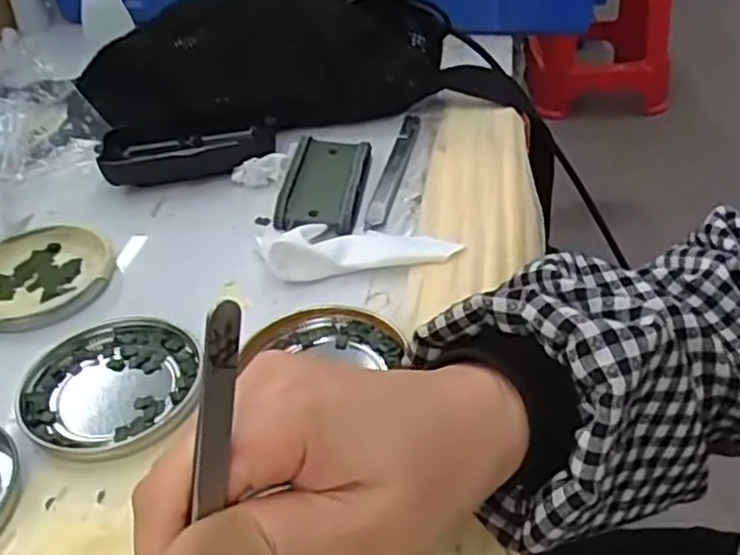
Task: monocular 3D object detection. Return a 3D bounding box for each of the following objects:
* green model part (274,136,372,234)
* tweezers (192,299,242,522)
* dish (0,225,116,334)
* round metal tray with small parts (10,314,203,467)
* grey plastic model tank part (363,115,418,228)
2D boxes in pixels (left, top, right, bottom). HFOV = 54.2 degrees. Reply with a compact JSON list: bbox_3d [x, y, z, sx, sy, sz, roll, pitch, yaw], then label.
[{"bbox_3d":[-0.027,-0.058,0.437,0.045,0.019,0.087,2,40,9],"label":"green model part"},{"bbox_3d":[-0.044,0.061,0.196,0.007,0.123,0.011,26,27,32],"label":"tweezers"},{"bbox_3d":[-0.180,-0.002,0.391,0.071,0.015,0.079,30,50,35],"label":"dish"},{"bbox_3d":[-0.116,0.049,0.325,0.076,0.009,0.078,-3,39,2],"label":"round metal tray with small parts"},{"bbox_3d":[0.017,-0.071,0.463,0.011,0.005,0.137,5,40,12],"label":"grey plastic model tank part"}]

